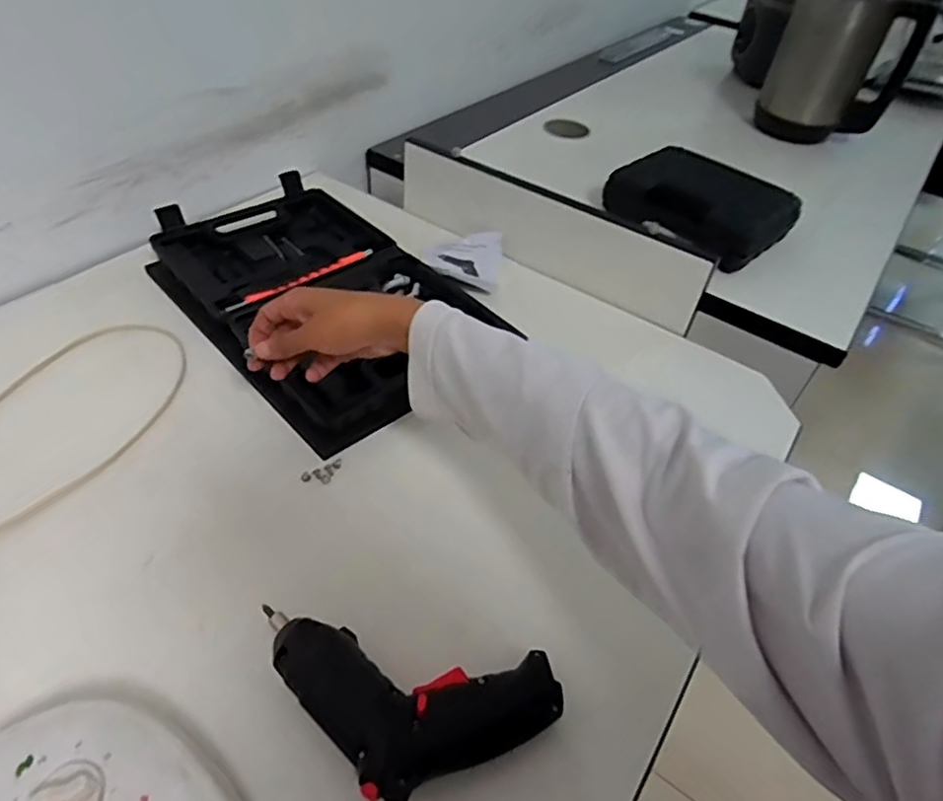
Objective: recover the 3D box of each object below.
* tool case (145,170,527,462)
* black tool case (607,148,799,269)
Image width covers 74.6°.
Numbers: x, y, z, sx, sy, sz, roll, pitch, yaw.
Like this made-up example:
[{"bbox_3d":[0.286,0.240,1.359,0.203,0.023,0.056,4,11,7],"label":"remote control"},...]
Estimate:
[{"bbox_3d":[-0.154,-0.115,0.642,0.235,0.053,0.360,-32,56,-33],"label":"tool case"},{"bbox_3d":[0.310,-0.269,0.827,0.171,0.055,0.208,-32,56,-33],"label":"black tool case"}]

